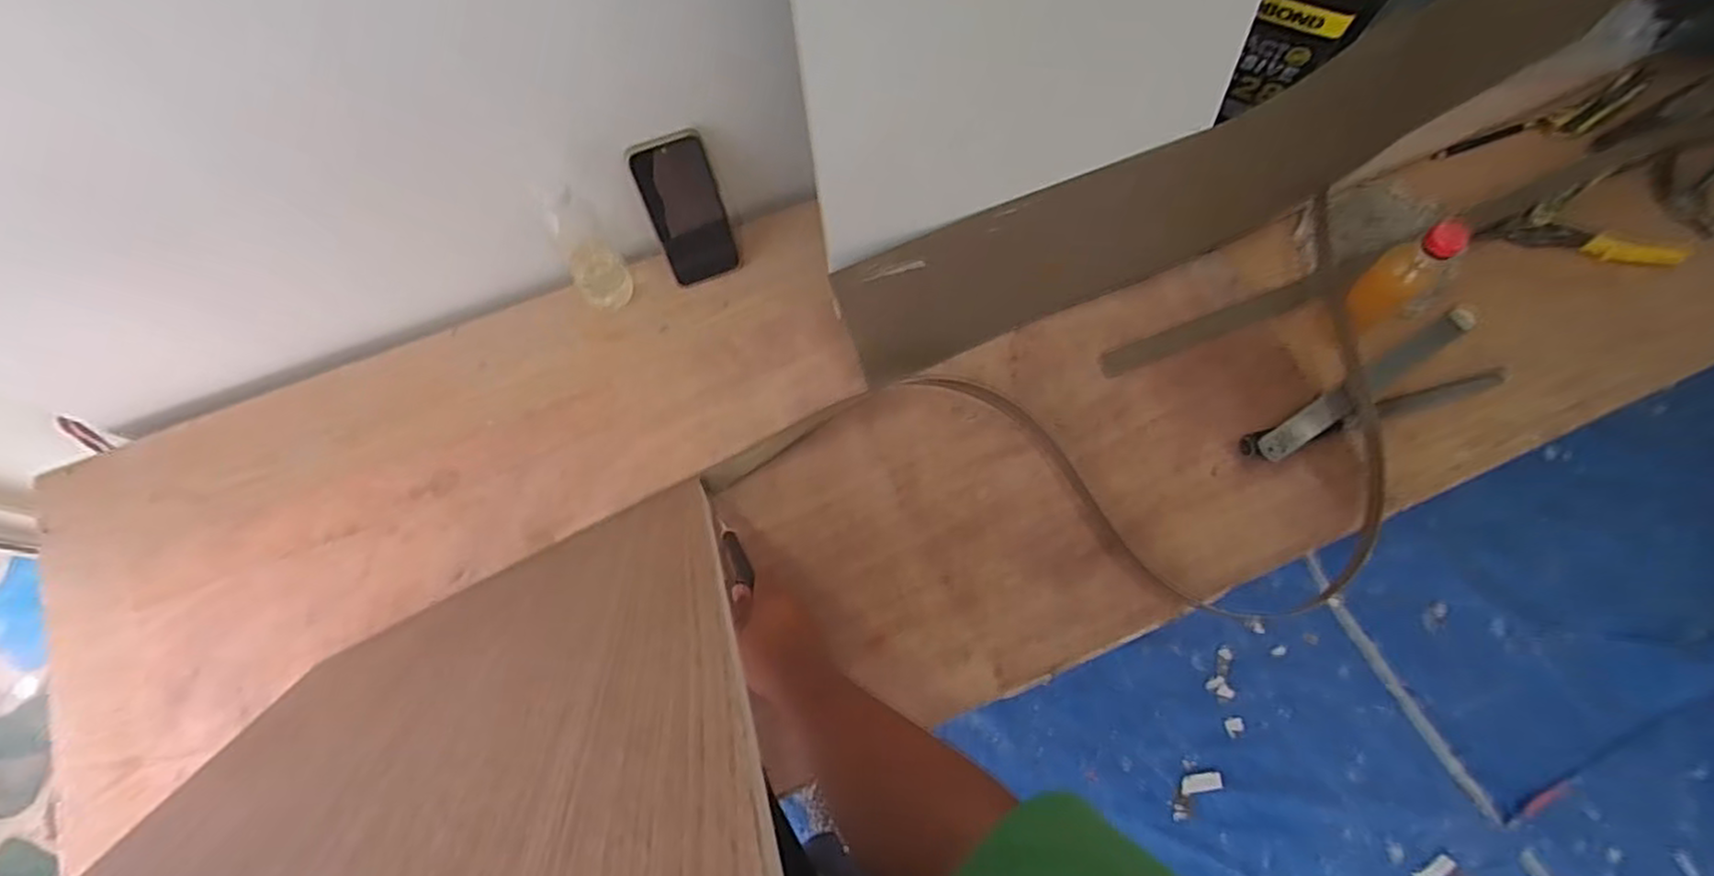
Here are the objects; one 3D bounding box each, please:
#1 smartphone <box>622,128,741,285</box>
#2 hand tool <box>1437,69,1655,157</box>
[{"bbox_3d":[-0.184,-0.248,0.791,0.078,0.170,0.018,-19,50,-6],"label":"smartphone"},{"bbox_3d":[0.851,-0.387,0.891,0.291,0.015,0.045,-22,71,-7],"label":"hand tool"}]

